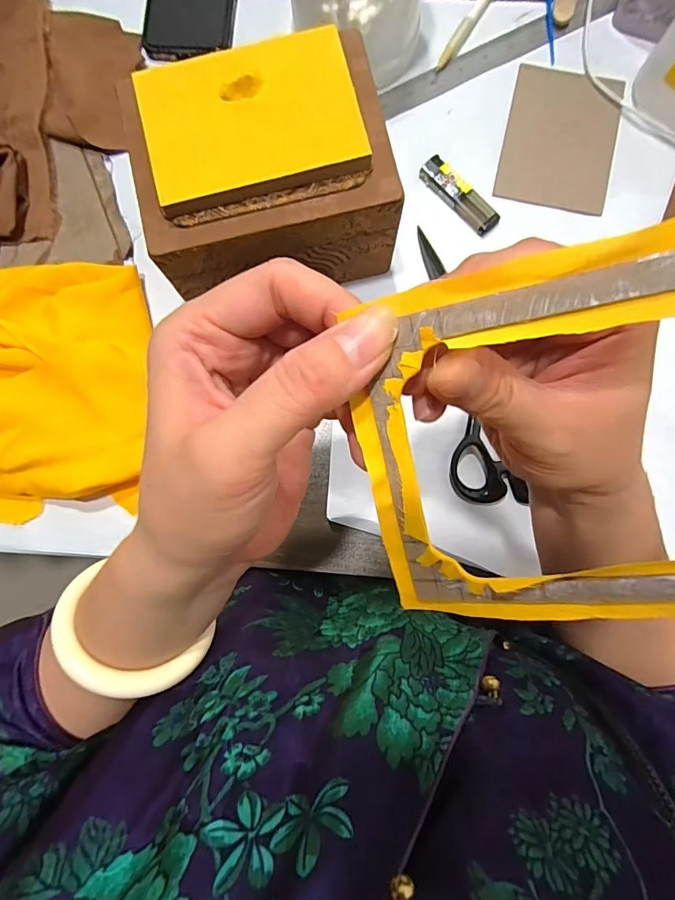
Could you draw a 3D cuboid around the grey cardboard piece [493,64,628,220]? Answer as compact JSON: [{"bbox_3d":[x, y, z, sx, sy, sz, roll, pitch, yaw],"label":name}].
[{"bbox_3d":[0.201,-0.282,0.396,0.094,0.006,0.139,13,85,2],"label":"grey cardboard piece"}]

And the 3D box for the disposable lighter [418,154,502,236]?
[{"bbox_3d":[0.108,-0.226,0.391,0.028,0.007,0.082,-40,85,-3],"label":"disposable lighter"}]

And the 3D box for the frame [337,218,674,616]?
[{"bbox_3d":[0.080,-0.001,0.121,0.146,0.008,0.108,-8,104,21],"label":"frame"}]

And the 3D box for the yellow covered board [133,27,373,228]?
[{"bbox_3d":[-0.056,-0.215,0.294,0.138,0.019,0.103,-14,84,-1],"label":"yellow covered board"}]

